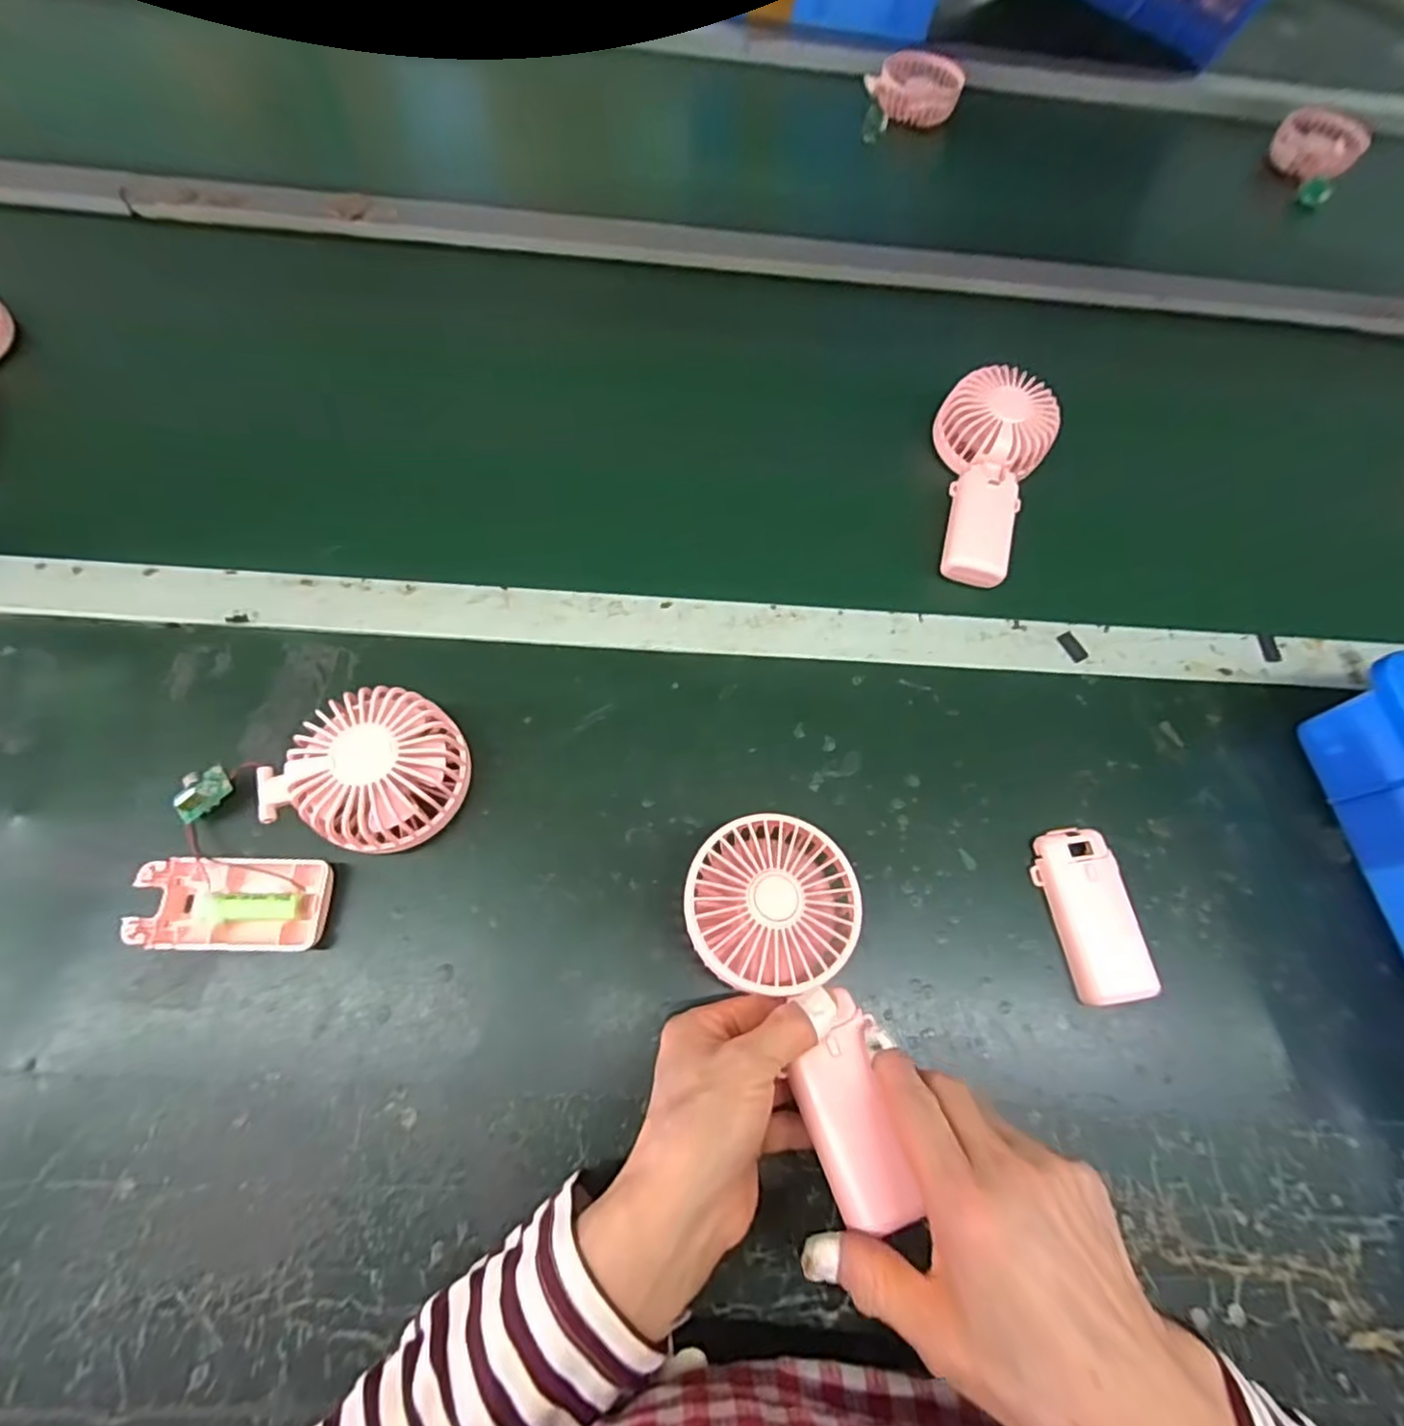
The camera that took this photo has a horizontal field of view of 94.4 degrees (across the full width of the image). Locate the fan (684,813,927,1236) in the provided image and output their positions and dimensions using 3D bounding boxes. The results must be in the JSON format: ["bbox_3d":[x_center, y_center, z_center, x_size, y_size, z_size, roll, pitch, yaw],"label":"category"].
[{"bbox_3d":[0.049,0.137,0.313,0.084,0.036,0.175,-15,62,-6],"label":"fan"}]

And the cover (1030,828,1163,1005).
[{"bbox_3d":[0.224,0.114,0.373,0.045,0.017,0.092,-10,75,-4],"label":"cover"}]

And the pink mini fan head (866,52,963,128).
[{"bbox_3d":[0.236,-0.697,0.723,0.102,0.024,0.083,14,75,2],"label":"pink mini fan head"}]

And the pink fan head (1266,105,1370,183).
[{"bbox_3d":[0.684,-0.632,0.721,0.088,0.023,0.086,43,78,9],"label":"pink fan head"}]

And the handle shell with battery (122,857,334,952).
[{"bbox_3d":[-0.245,0.100,0.340,0.090,0.017,0.045,1,75,-1],"label":"handle shell with battery"}]

